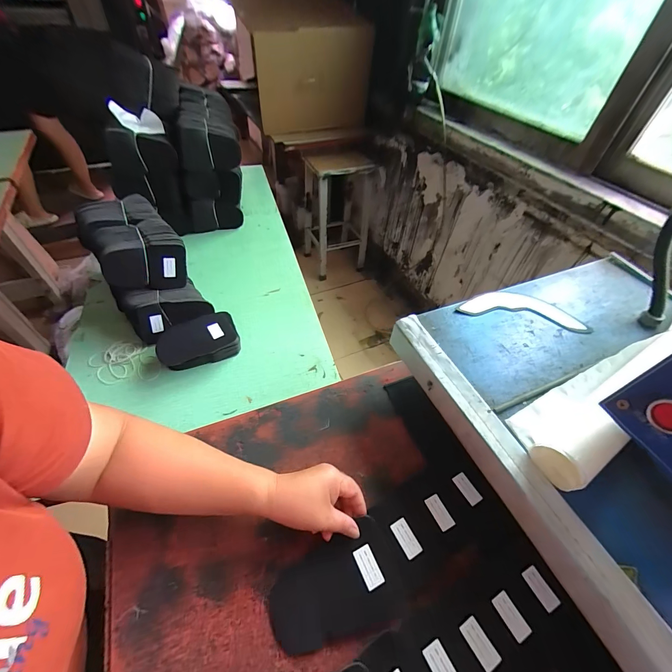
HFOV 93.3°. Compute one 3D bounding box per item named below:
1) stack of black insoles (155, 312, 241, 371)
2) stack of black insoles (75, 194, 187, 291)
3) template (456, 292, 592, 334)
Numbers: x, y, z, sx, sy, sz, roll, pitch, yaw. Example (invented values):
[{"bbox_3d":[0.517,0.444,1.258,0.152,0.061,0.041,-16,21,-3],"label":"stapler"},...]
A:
[{"bbox_3d":[-0.285,0.017,0.665,0.154,0.065,0.103,-15,52,-17],"label":"stack of black insoles"},{"bbox_3d":[-0.436,-0.198,0.680,0.153,0.094,0.238,-30,57,-27],"label":"stack of black insoles"},{"bbox_3d":[0.302,-0.045,0.519,0.198,0.007,0.065,10,49,5],"label":"template"}]

